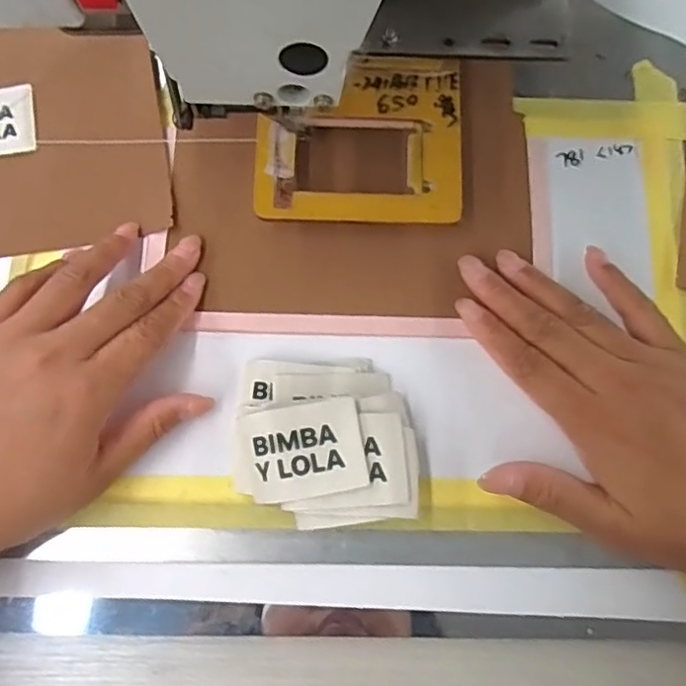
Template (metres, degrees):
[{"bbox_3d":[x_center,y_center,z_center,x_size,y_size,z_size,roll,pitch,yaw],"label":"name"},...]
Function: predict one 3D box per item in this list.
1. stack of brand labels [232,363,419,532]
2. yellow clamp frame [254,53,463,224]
[{"bbox_3d":[-0.009,0.045,0.284,0.081,0.030,0.075,-2,80,-1],"label":"stack of brand labels"},{"bbox_3d":[0.009,-0.106,0.314,0.104,0.007,0.091,2,79,0],"label":"yellow clamp frame"}]

